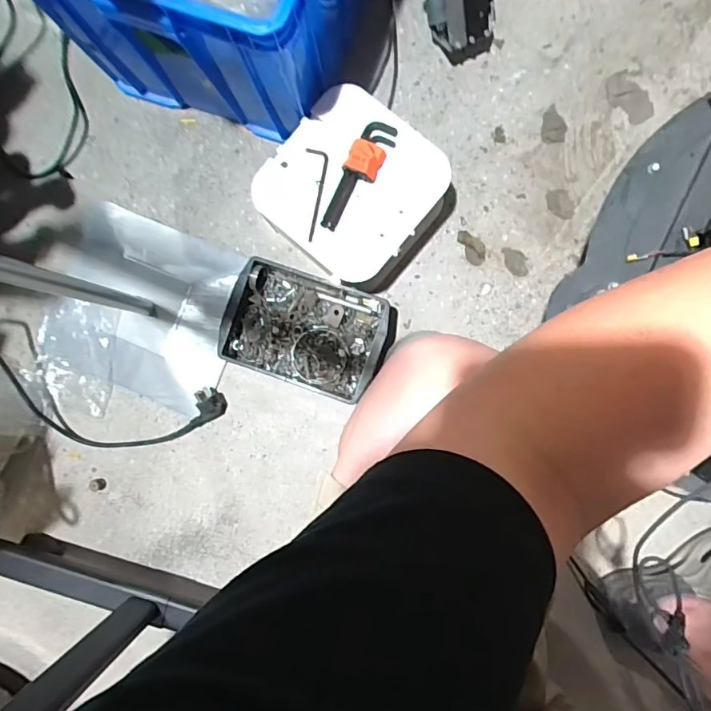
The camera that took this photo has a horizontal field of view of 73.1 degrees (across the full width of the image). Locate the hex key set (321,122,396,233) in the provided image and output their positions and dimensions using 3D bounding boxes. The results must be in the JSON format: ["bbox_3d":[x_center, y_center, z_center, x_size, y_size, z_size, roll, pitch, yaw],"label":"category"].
[{"bbox_3d":[0.002,-0.267,0.705,0.049,0.021,0.175,29,91,6],"label":"hex key set"}]

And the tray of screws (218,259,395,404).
[{"bbox_3d":[-0.077,-0.040,0.801,0.262,0.072,0.176,19,90,6],"label":"tray of screws"}]

